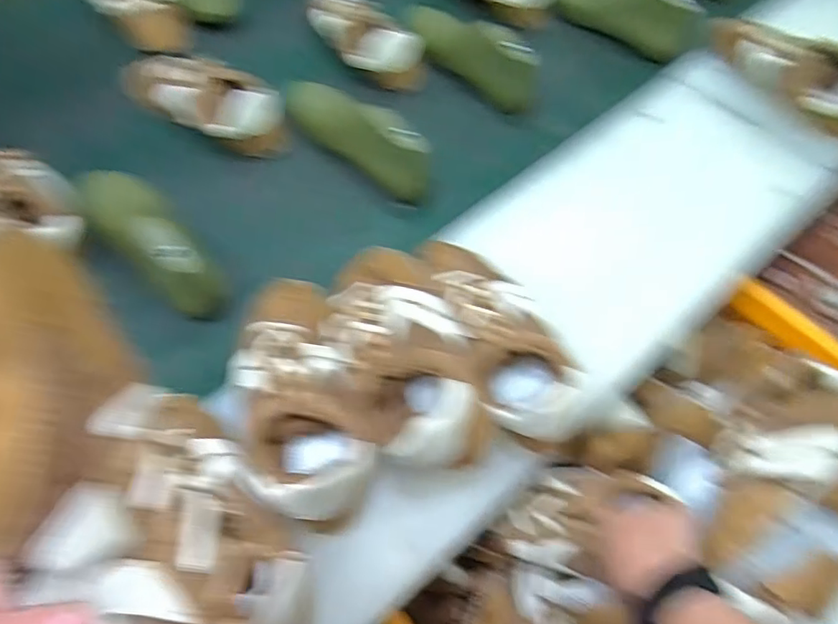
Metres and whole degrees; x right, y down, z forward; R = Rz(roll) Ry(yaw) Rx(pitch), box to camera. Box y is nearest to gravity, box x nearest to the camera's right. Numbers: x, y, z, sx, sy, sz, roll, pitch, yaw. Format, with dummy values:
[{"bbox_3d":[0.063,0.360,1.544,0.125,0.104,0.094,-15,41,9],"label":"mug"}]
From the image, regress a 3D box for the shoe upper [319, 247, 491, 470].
[{"bbox_3d":[-0.019,0.026,0.501,0.115,0.069,0.227,-13,62,-8],"label":"shoe upper"}]

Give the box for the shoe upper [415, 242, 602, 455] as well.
[{"bbox_3d":[0.066,0.013,0.542,0.096,0.078,0.236,-20,63,-12],"label":"shoe upper"}]

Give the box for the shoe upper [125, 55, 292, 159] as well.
[{"bbox_3d":[-0.293,-0.281,0.773,0.247,0.067,0.092,20,62,10],"label":"shoe upper"}]

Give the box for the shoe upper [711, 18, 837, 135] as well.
[{"bbox_3d":[0.460,-0.320,0.735,0.079,0.062,0.253,-26,64,-15],"label":"shoe upper"}]

